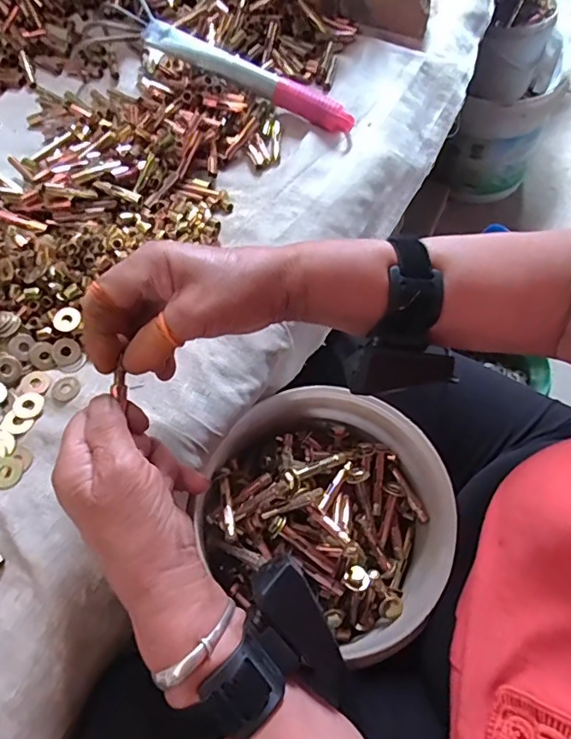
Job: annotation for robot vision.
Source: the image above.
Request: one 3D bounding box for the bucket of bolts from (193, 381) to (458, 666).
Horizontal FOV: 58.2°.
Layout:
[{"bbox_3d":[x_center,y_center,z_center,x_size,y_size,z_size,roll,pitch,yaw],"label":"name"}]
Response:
[{"bbox_3d":[0.038,0.129,0.456,0.196,0.096,0.207,-1,61,2],"label":"bucket of bolts"}]

